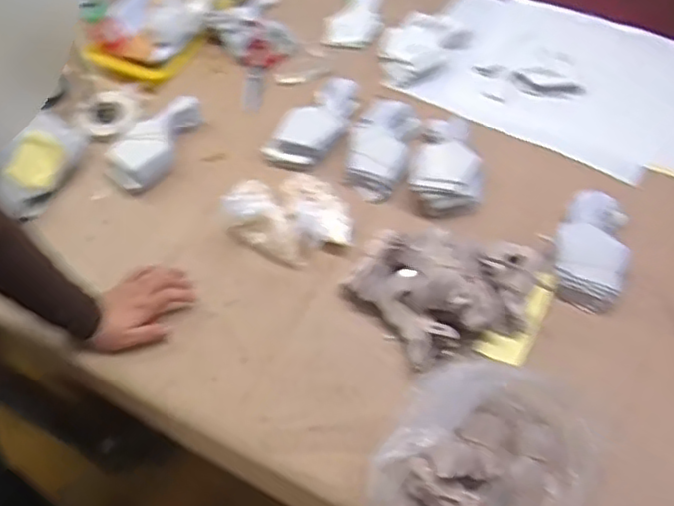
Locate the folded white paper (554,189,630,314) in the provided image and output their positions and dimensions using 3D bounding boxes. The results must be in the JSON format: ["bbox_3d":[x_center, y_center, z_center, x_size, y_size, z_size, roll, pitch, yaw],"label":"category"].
[{"bbox_3d":[0.357,-0.011,0.933,0.098,0.034,0.182,19,56,8],"label":"folded white paper"}]

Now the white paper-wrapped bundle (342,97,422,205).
[{"bbox_3d":[0.072,-0.179,1.052,0.100,0.031,0.216,15,59,13],"label":"white paper-wrapped bundle"}]

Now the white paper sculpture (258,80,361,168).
[{"bbox_3d":[-0.029,-0.215,1.078,0.096,0.038,0.205,28,62,20],"label":"white paper sculpture"}]

